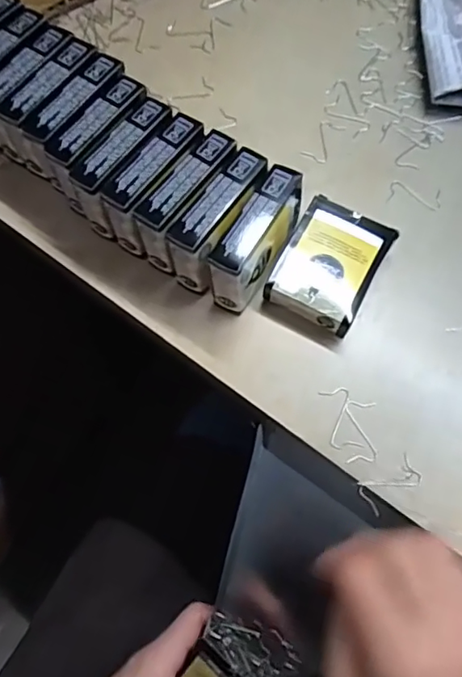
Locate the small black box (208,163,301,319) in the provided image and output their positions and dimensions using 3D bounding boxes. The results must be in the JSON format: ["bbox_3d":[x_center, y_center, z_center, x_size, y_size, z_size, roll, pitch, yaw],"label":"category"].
[{"bbox_3d":[0.015,-0.055,0.315,0.023,0.057,0.076,31,74,11],"label":"small black box"}]

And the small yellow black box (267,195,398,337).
[{"bbox_3d":[0.060,-0.044,0.330,0.055,0.022,0.075,26,73,9],"label":"small yellow black box"}]

